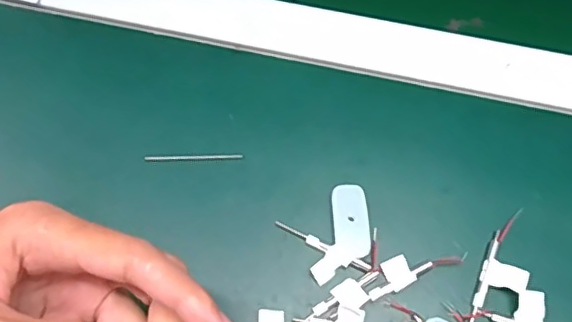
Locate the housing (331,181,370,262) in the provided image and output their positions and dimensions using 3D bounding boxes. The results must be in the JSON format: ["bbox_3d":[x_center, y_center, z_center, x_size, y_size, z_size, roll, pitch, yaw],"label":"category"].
[{"bbox_3d":[0.036,0.034,0.316,0.020,0.007,0.041,-3,67,-1],"label":"housing"}]

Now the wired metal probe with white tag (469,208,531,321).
[{"bbox_3d":[0.121,0.061,0.308,0.023,0.005,0.069,26,70,10],"label":"wired metal probe with white tag"}]

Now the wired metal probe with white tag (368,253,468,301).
[{"bbox_3d":[0.070,0.058,0.310,0.057,0.004,0.017,-22,69,-9],"label":"wired metal probe with white tag"}]

